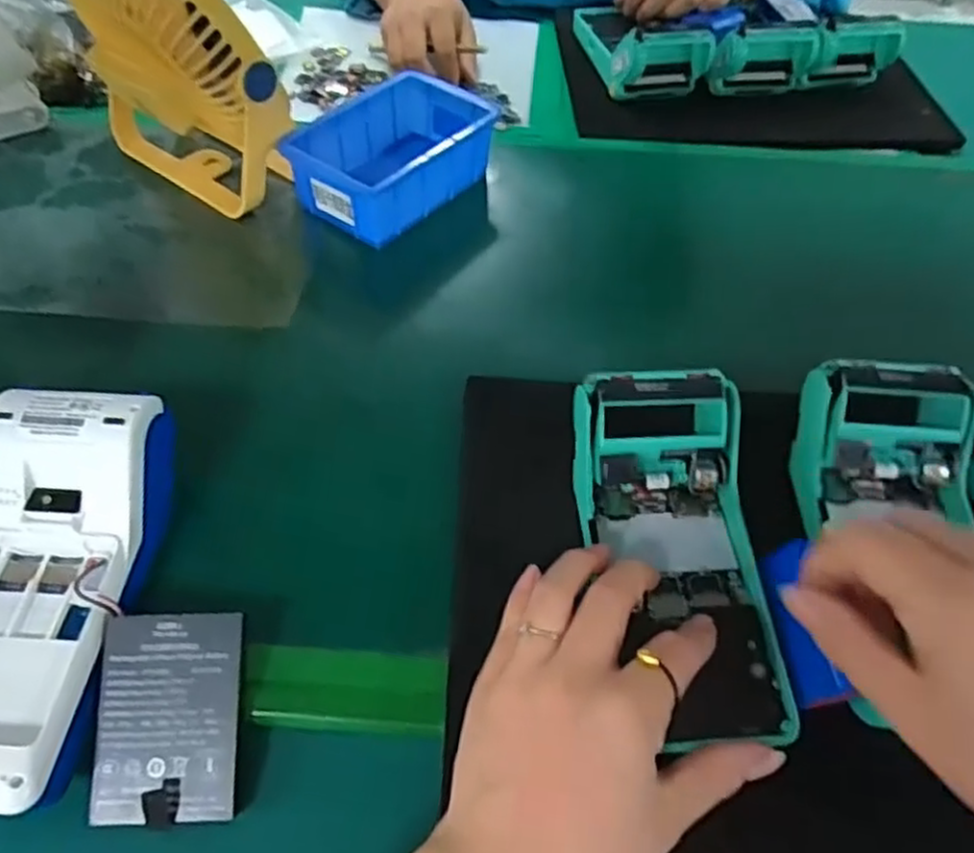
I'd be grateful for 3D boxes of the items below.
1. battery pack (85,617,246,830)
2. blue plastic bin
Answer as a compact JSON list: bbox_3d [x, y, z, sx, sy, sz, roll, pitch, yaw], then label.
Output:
[{"bbox_3d":[-0.138,0.125,0.318,0.059,0.012,0.084,0,77,-3],"label":"battery pack"},{"bbox_3d":[-0.070,-0.202,0.559,0.096,0.060,0.143,32,54,20],"label":"blue plastic bin"}]

